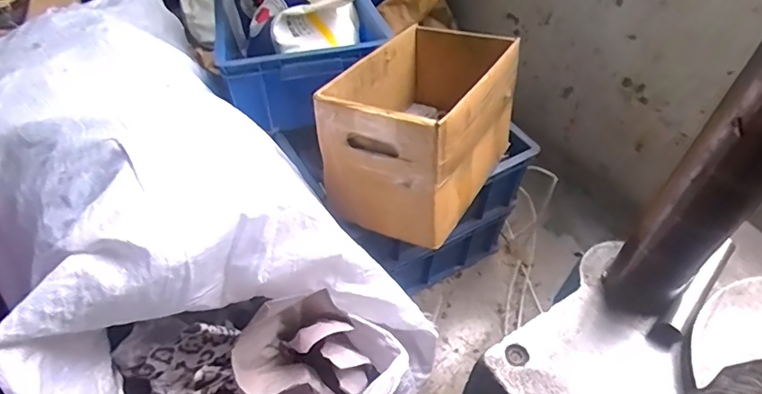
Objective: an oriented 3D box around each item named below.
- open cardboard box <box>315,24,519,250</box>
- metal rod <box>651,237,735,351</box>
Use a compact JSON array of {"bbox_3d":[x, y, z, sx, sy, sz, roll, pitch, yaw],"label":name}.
[{"bbox_3d":[0.074,-0.130,0.773,0.217,0.190,0.344,25,51,17],"label":"open cardboard box"},{"bbox_3d":[0.326,0.091,0.515,0.150,0.023,0.023,-36,60,-27],"label":"metal rod"}]

